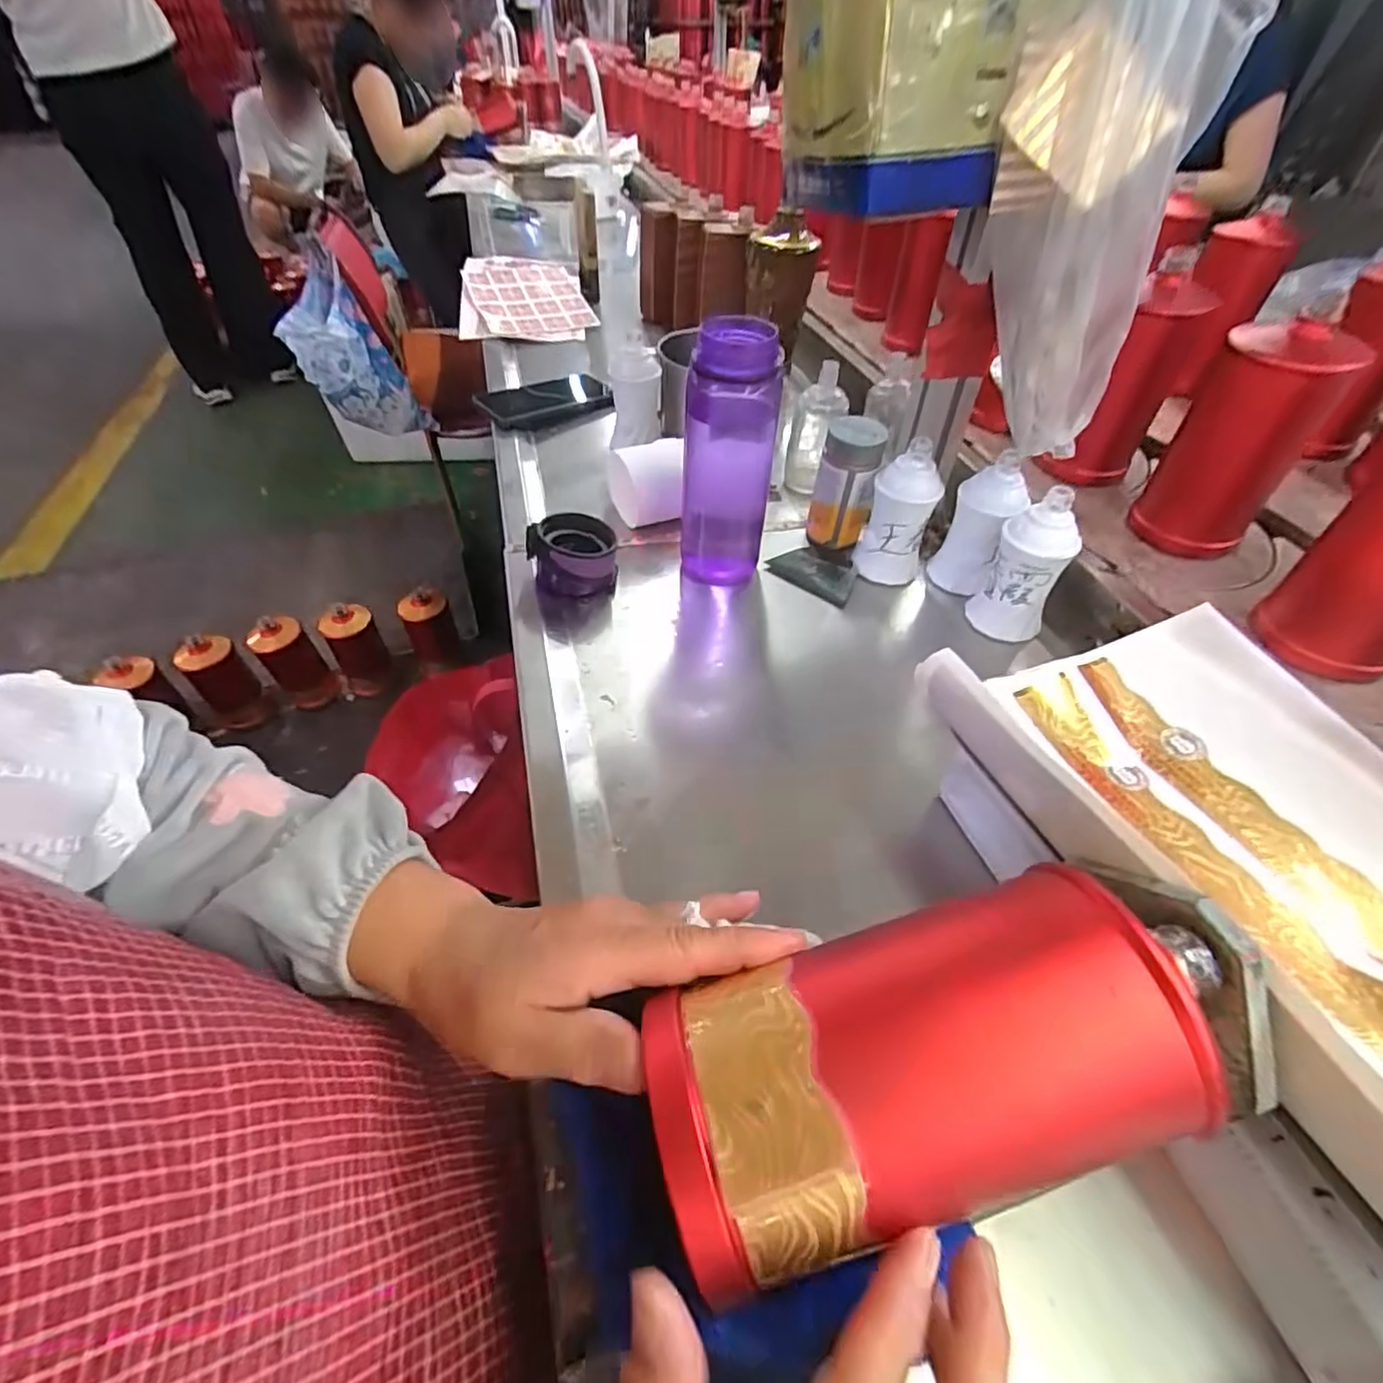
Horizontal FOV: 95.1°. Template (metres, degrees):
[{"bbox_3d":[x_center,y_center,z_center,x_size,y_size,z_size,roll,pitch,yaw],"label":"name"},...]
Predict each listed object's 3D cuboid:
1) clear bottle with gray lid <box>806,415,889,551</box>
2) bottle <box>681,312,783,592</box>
[{"bbox_3d":[0.141,-0.189,0.582,0.054,0.107,0.054,9,48,8],"label":"clear bottle with gray lid"},{"bbox_3d":[0.029,-0.191,0.519,0.074,0.197,0.084,-1,47,-1],"label":"bottle"}]

